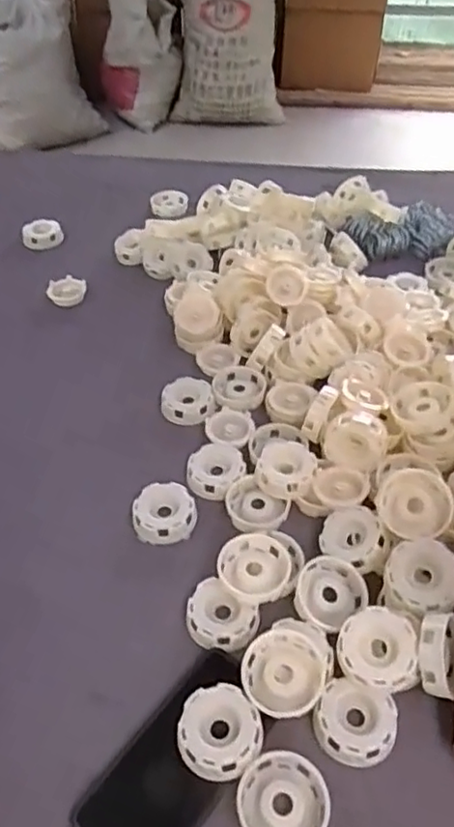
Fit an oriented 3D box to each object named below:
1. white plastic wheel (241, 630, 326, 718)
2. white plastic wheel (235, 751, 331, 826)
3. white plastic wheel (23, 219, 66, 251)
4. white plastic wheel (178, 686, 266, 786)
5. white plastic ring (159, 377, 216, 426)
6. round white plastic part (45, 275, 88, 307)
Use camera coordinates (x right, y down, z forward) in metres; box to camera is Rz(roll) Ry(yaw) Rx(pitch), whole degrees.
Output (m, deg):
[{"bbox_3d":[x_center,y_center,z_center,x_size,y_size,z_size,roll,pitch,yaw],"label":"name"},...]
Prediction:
[{"bbox_3d":[0.043,0.202,0.488,0.062,0.021,0.061,-3,42,2],"label":"white plastic wheel"},{"bbox_3d":[0.040,0.269,0.438,0.063,0.019,0.059,-3,42,2],"label":"white plastic wheel"},{"bbox_3d":[-0.295,-0.286,1.015,0.062,0.031,0.062,-3,42,2],"label":"white plastic wheel"},{"bbox_3d":[-0.004,0.235,0.463,0.058,0.029,0.058,-3,42,2],"label":"white plastic wheel"},{"bbox_3d":[-0.044,-0.016,0.726,0.061,0.023,0.058,-3,42,2],"label":"white plastic ring"},{"bbox_3d":[-0.228,-0.174,0.900,0.055,0.024,0.055,-3,42,2],"label":"round white plastic part"}]

